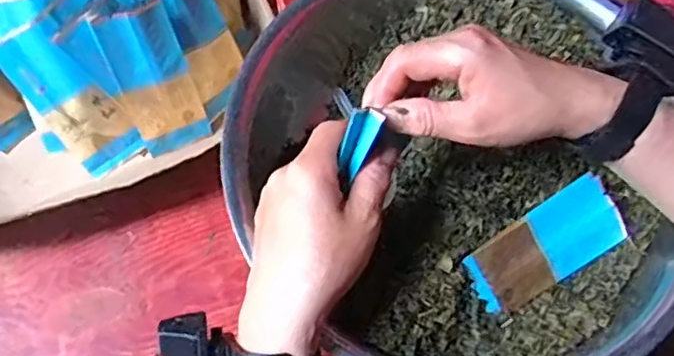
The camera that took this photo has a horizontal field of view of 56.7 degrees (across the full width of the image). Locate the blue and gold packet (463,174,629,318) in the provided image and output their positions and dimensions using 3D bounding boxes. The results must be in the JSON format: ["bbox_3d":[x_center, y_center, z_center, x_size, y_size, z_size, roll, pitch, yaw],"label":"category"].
[{"bbox_3d":[0.149,0.050,0.446,0.115,0.015,0.055,-34,95,-8],"label":"blue and gold packet"}]

